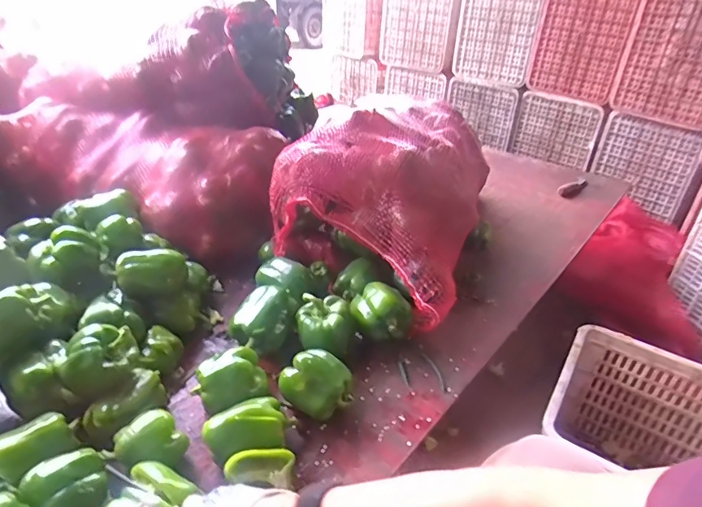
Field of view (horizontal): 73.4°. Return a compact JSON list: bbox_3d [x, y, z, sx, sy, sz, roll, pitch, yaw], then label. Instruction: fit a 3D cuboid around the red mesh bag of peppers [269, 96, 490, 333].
[{"bbox_3d":[0.079,-0.134,0.997,0.380,0.251,0.504,15,32,17],"label":"red mesh bag of peppers"}]

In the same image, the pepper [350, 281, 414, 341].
[{"bbox_3d":[0.055,0.100,0.833,0.101,0.094,0.100,3,31,-2],"label":"pepper"}]

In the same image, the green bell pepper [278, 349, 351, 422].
[{"bbox_3d":[-0.051,0.195,0.696,0.088,0.085,0.083,23,36,28],"label":"green bell pepper"}]

